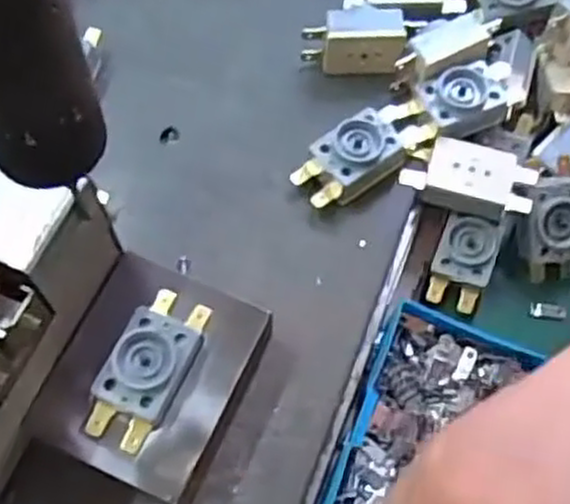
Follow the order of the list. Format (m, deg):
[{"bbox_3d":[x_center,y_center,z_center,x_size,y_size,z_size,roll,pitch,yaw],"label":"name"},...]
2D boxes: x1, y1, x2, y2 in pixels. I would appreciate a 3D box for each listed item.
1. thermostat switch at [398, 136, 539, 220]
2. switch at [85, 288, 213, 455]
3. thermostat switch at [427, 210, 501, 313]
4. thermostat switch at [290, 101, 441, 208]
[{"bbox_3d":[0.085,-0.034,0.348,0.057,0.018,0.029,19,65,6],"label":"thermostat switch"},{"bbox_3d":[-0.050,0.042,0.280,0.028,0.012,0.060,22,65,7],"label":"switch"},{"bbox_3d":[0.085,0.004,0.356,0.026,0.014,0.044,17,81,12],"label":"thermostat switch"},{"bbox_3d":[0.038,-0.047,0.344,0.071,0.022,0.026,-33,70,-17],"label":"thermostat switch"}]

